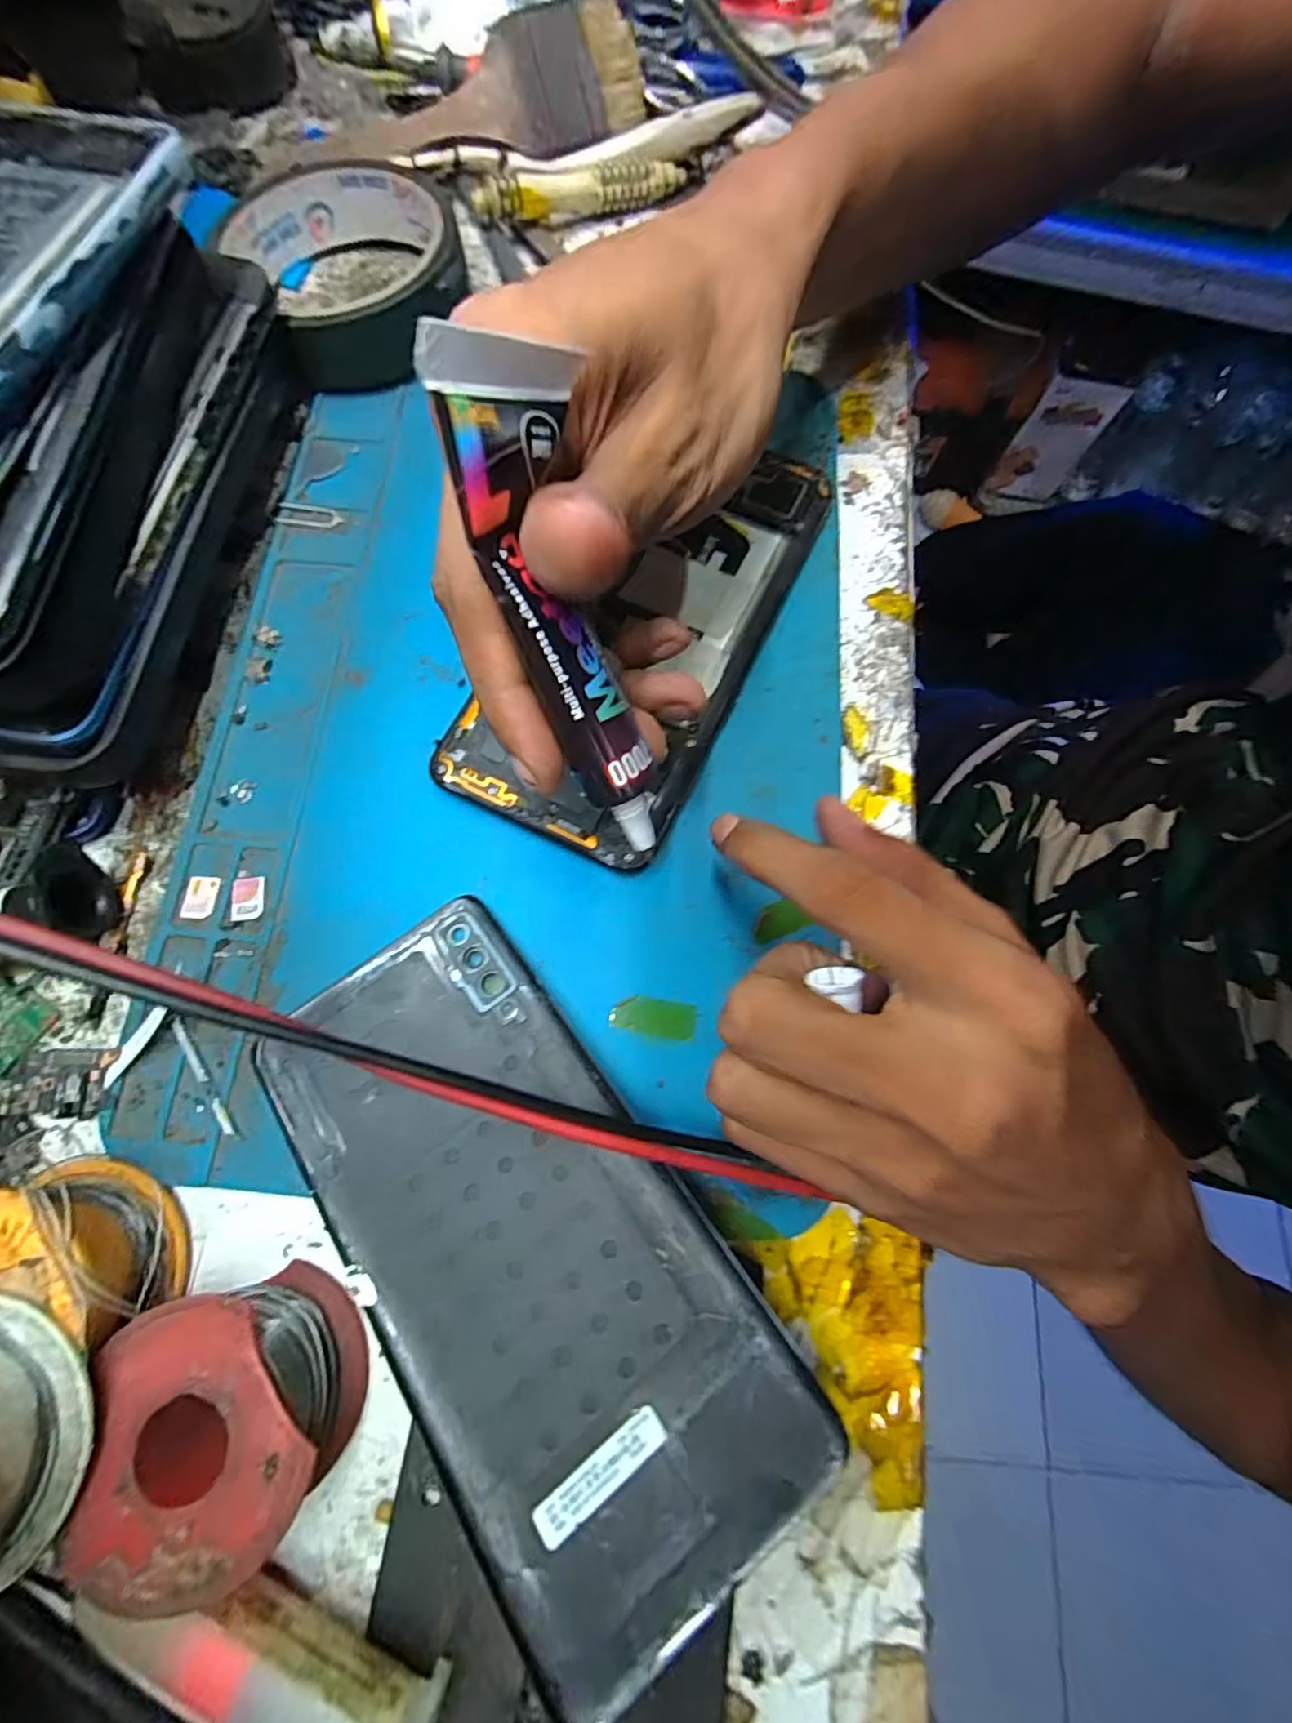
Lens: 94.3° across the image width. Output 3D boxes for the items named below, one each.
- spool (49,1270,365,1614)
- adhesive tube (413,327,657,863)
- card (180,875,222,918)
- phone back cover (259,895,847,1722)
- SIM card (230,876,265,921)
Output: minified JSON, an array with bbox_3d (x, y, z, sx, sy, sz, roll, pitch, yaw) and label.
[{"bbox_3d":[-0.090,0.122,0.132,0.045,0.025,0.050,0,74,-2],"label":"spool"},{"bbox_3d":[-0.014,-0.045,0.117,0.023,0.016,0.091,-21,116,-5],"label":"adhesive tube"},{"bbox_3d":[-0.131,0.010,0.176,0.010,0.004,0.012,1,72,-2],"label":"card"},{"bbox_3d":[-0.032,0.084,0.143,0.070,0.004,0.155,-36,69,-12],"label":"phone back cover"},{"bbox_3d":[-0.117,0.011,0.177,0.009,0.004,0.013,-5,74,-7],"label":"SIM card"}]

